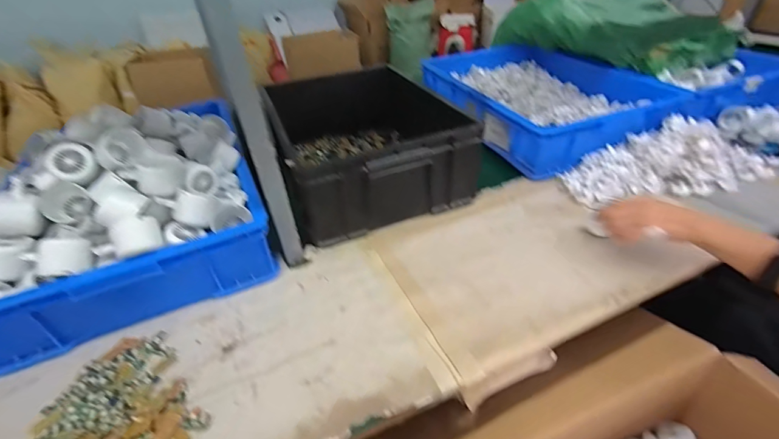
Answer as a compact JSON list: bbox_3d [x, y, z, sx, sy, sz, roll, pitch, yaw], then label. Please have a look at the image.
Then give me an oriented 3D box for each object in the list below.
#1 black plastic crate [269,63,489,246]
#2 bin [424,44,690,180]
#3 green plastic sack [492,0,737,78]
[{"bbox_3d":[-0.058,-0.172,0.850,0.334,0.160,0.448,-15,38,-14],"label":"black plastic crate"},{"bbox_3d":[0.389,-0.348,1.090,0.452,0.110,0.630,-17,38,-16],"label":"bin"},{"bbox_3d":[0.663,-0.600,1.186,0.371,0.176,0.565,-24,41,-24],"label":"green plastic sack"}]

